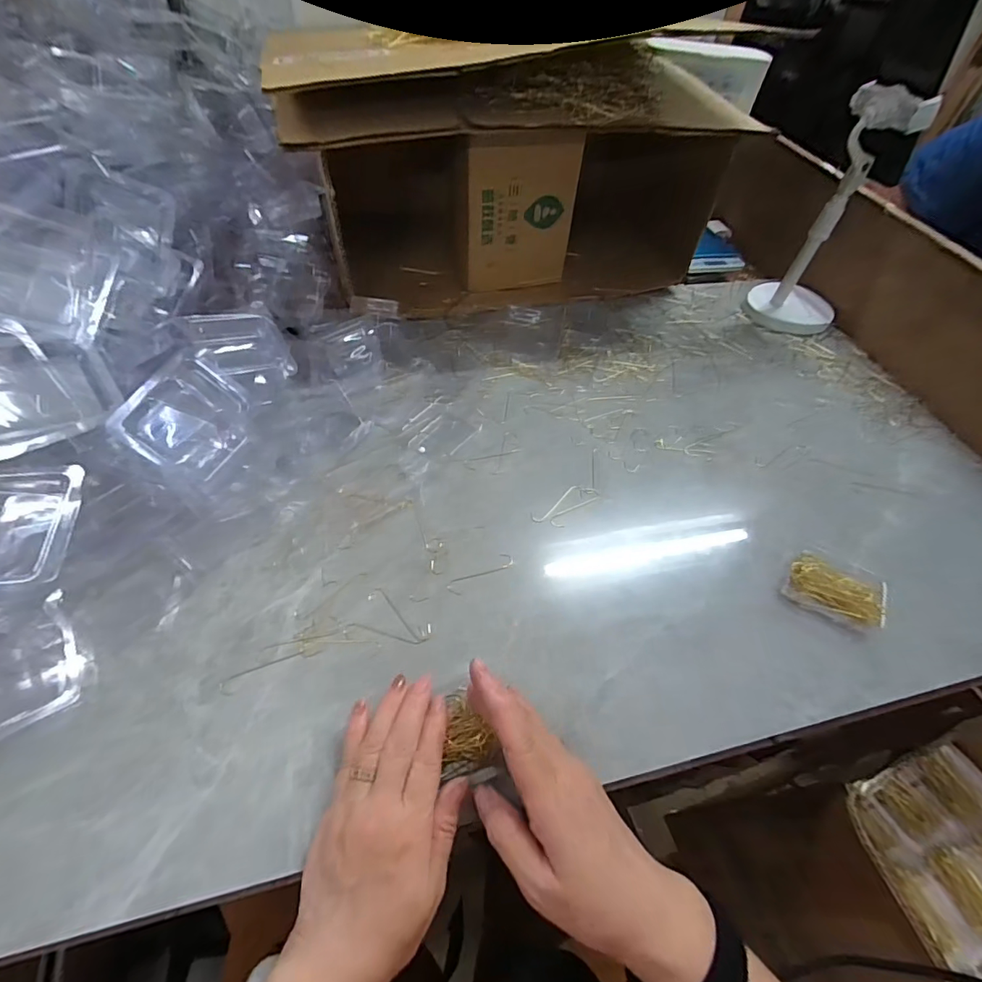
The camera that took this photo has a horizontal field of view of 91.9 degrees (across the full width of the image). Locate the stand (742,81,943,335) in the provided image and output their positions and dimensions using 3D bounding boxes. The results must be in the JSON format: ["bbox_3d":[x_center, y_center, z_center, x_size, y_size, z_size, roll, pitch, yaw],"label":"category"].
[{"bbox_3d":[0.453,-0.347,0.613,0.116,0.262,0.098,34,57,19],"label":"stand"}]

